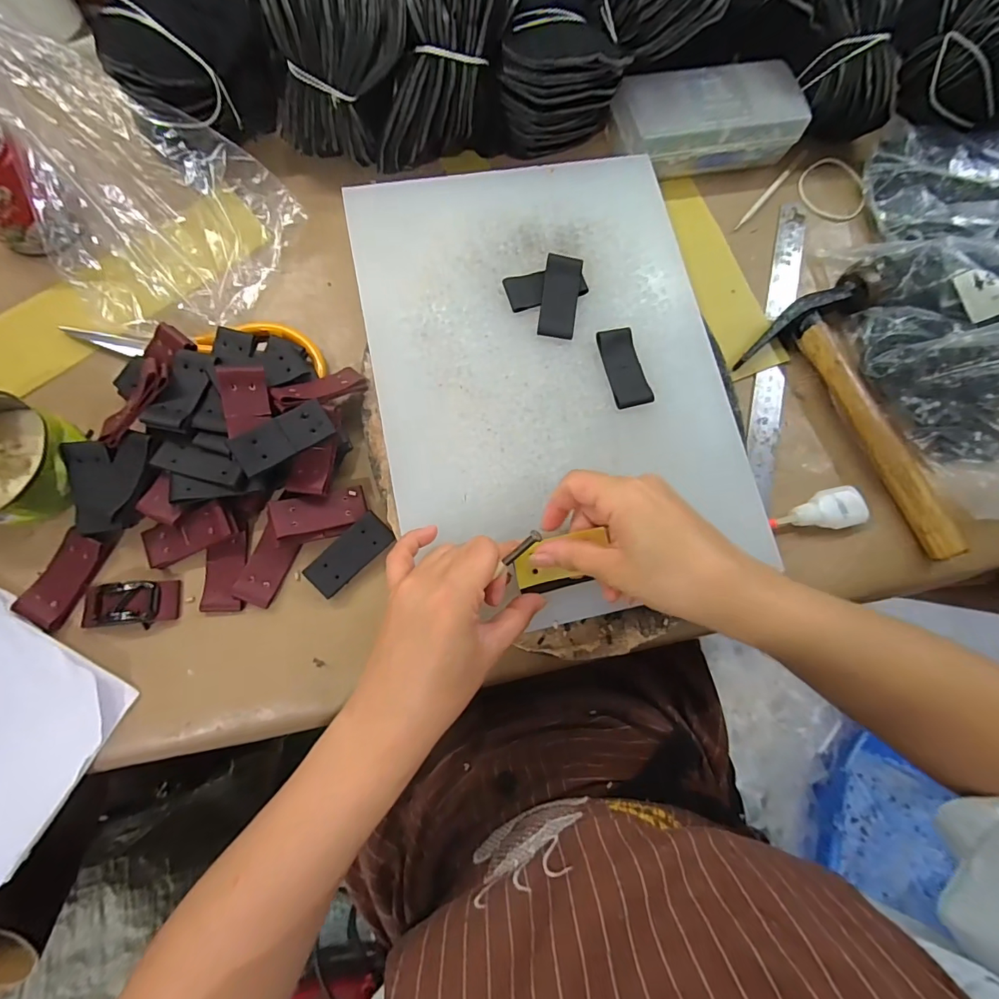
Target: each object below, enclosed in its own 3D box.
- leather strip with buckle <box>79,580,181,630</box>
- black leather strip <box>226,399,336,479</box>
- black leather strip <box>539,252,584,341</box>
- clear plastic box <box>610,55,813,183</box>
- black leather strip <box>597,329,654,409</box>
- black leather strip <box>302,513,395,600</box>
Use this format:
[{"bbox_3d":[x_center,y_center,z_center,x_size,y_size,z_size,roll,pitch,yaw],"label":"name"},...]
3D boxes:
[{"bbox_3d":[-0.249,0.071,0.307,0.060,0.008,0.029,-1,78,-5],"label":"leather strip with buckle"},{"bbox_3d":[-0.140,-0.040,0.296,0.060,0.004,0.025,-33,97,-19],"label":"black leather strip"},{"bbox_3d":[0.045,-0.149,0.338,0.027,0.011,0.059,7,78,-3],"label":"black leather strip"},{"bbox_3d":[0.177,-0.327,0.395,0.156,0.042,0.068,-14,81,-6],"label":"clear plastic box"},{"bbox_3d":[0.091,-0.097,0.336,0.027,0.012,0.059,-14,80,-7],"label":"black leather strip"},{"bbox_3d":[-0.105,0.039,0.323,0.028,0.010,0.063,44,79,5],"label":"black leather strip"}]

